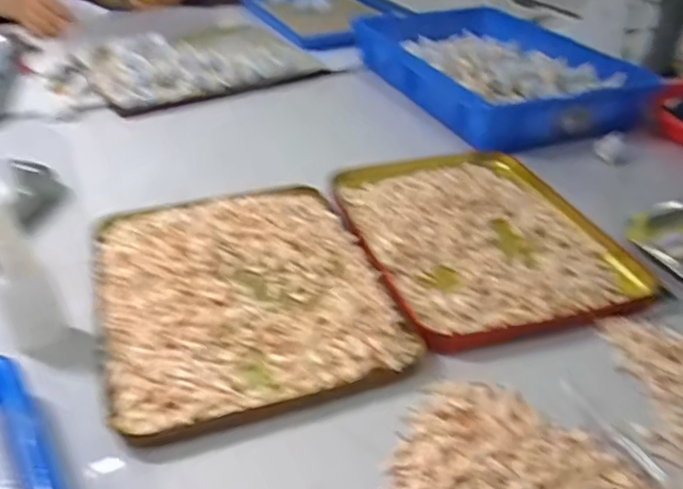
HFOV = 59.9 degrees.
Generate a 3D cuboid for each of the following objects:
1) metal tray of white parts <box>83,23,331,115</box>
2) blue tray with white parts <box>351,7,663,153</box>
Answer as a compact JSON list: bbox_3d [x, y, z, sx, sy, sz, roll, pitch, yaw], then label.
[{"bbox_3d":[-0.202,-0.270,0.848,0.296,0.030,0.261,-14,38,-21],"label":"metal tray of white parts"},{"bbox_3d":[0.187,-0.252,0.808,0.254,0.057,0.438,-11,37,-17],"label":"blue tray with white parts"}]

